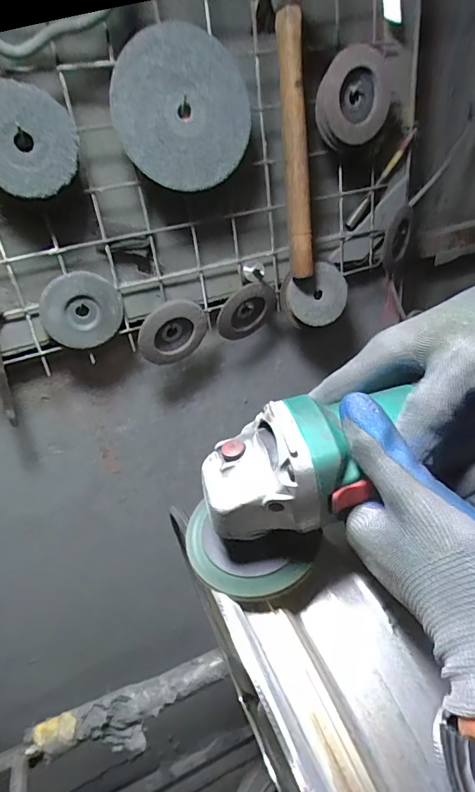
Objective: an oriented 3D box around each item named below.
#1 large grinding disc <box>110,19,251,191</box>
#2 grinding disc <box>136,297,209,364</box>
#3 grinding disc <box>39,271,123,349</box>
[{"bbox_3d":[-0.057,-0.309,0.474,0.150,0.142,0.024,-15,30,-16],"label":"large grinding disc"},{"bbox_3d":[-0.086,-0.083,0.578,0.096,0.091,0.014,-49,51,10],"label":"grinding disc"},{"bbox_3d":[-0.187,-0.103,0.527,0.092,0.087,0.014,-14,29,-14],"label":"grinding disc"}]

